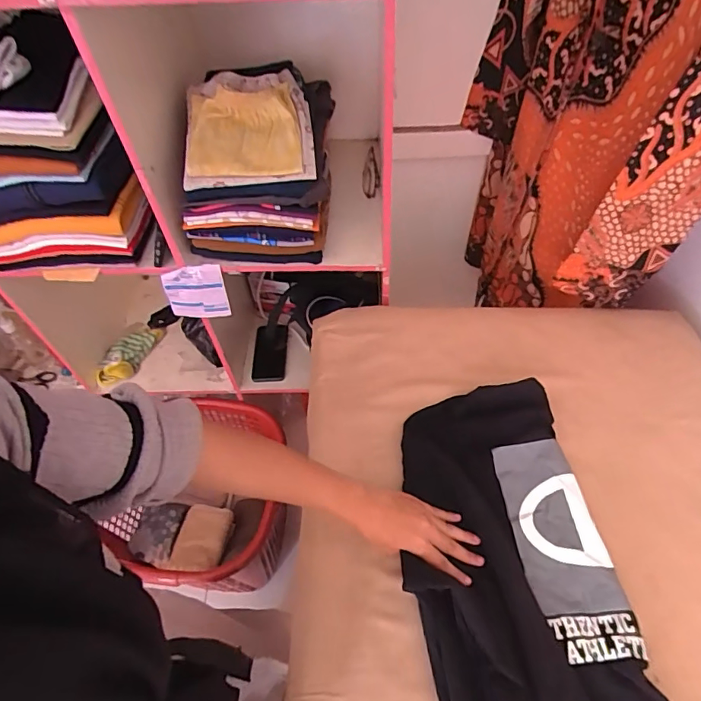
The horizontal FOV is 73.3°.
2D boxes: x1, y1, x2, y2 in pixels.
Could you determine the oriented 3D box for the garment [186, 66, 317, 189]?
[{"bbox_3d":[-0.156,-0.332,0.700,0.188,0.031,0.203,-9,74,0],"label":"garment"}]

